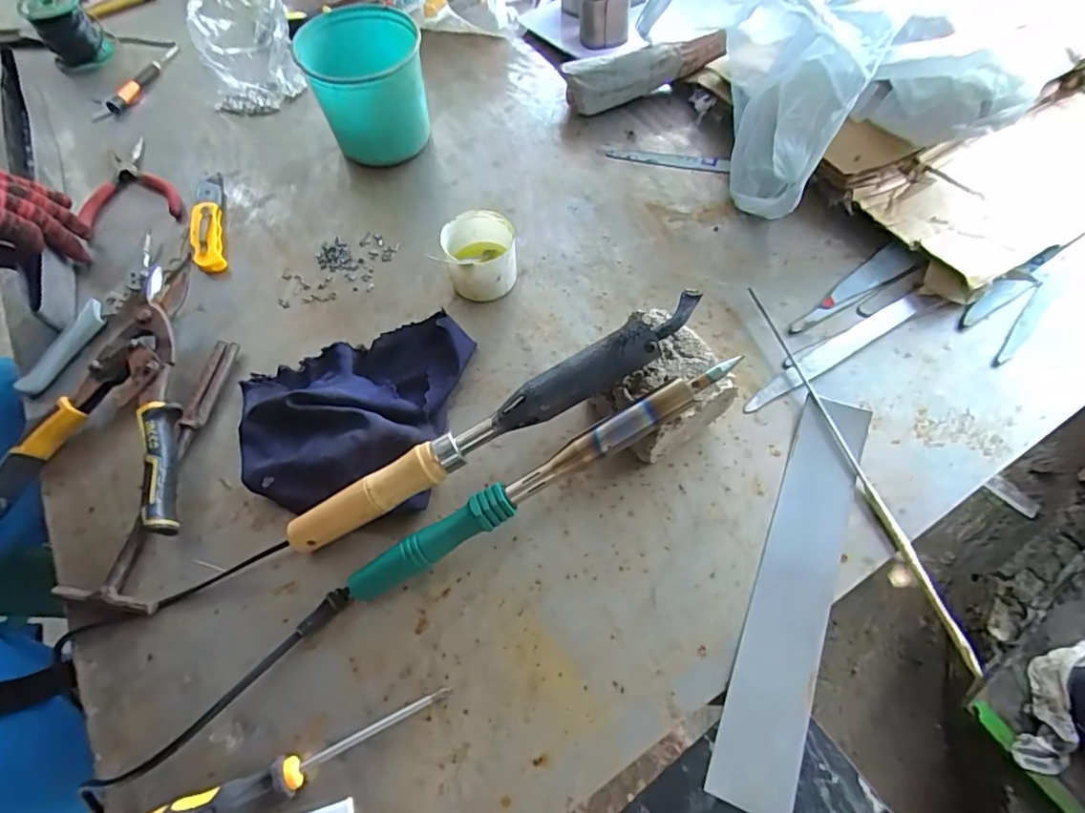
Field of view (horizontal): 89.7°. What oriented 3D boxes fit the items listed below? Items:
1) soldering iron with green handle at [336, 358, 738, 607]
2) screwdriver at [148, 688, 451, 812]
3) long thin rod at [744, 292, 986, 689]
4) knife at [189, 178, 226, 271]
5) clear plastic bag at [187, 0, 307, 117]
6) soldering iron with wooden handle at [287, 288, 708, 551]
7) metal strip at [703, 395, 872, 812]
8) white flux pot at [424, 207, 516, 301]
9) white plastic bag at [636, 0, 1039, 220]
[{"bbox_3d":[-0.003,0.051,0.372,0.306,0.026,0.024,-31,65,3],"label":"soldering iron with green handle"},{"bbox_3d":[-0.154,0.222,0.327,0.196,0.031,0.032,-24,64,-11],"label":"screwdriver"},{"bbox_3d":[0.241,0.036,0.429,0.012,0.007,0.323,-14,63,-6],"label":"long thin rod"},{"bbox_3d":[-0.342,-0.190,0.557,0.030,0.015,0.129,-15,63,-7],"label":"knife"},{"bbox_3d":[-0.322,-0.389,0.596,0.101,0.129,0.075,-35,67,-16],"label":"clear plastic bag"},{"bbox_3d":[-0.034,0.015,0.386,0.328,0.029,0.028,-30,65,2],"label":"soldering iron with wooden handle"},{"bbox_3d":[0.182,0.119,0.387,0.051,0.007,0.296,20,64,15],"label":"metal strip"},{"bbox_3d":[-0.061,-0.136,0.503,0.072,0.052,0.063,7,63,5],"label":"white flux pot"},{"bbox_3d":[0.277,-0.357,0.546,0.241,0.169,0.272,-17,63,-8],"label":"white plastic bag"}]

